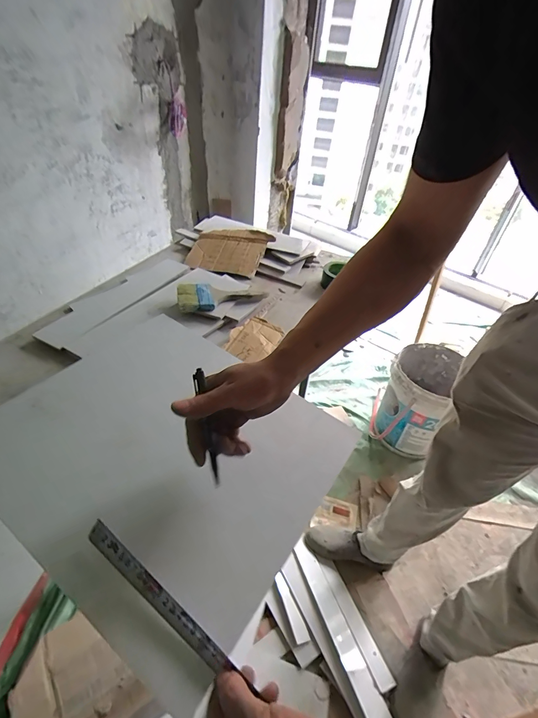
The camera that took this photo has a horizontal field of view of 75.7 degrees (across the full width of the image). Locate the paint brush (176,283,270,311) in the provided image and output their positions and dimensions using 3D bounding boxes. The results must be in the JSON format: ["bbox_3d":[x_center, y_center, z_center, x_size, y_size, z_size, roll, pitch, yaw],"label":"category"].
[{"bbox_3d":[-0.101,-0.136,0.767,0.195,0.035,0.098,-6,42,-13],"label":"paint brush"}]

